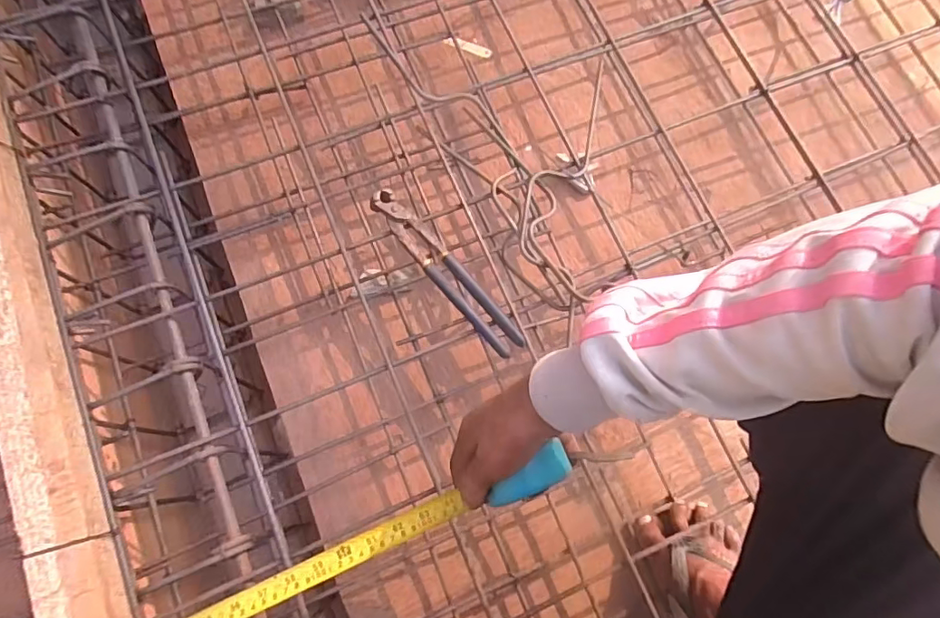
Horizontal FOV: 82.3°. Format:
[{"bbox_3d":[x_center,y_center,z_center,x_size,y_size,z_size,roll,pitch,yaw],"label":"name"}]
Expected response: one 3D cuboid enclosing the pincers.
[{"bbox_3d":[-0.029,-0.045,0.628,0.035,0.029,0.240,-38,83,-13],"label":"pincers"}]

